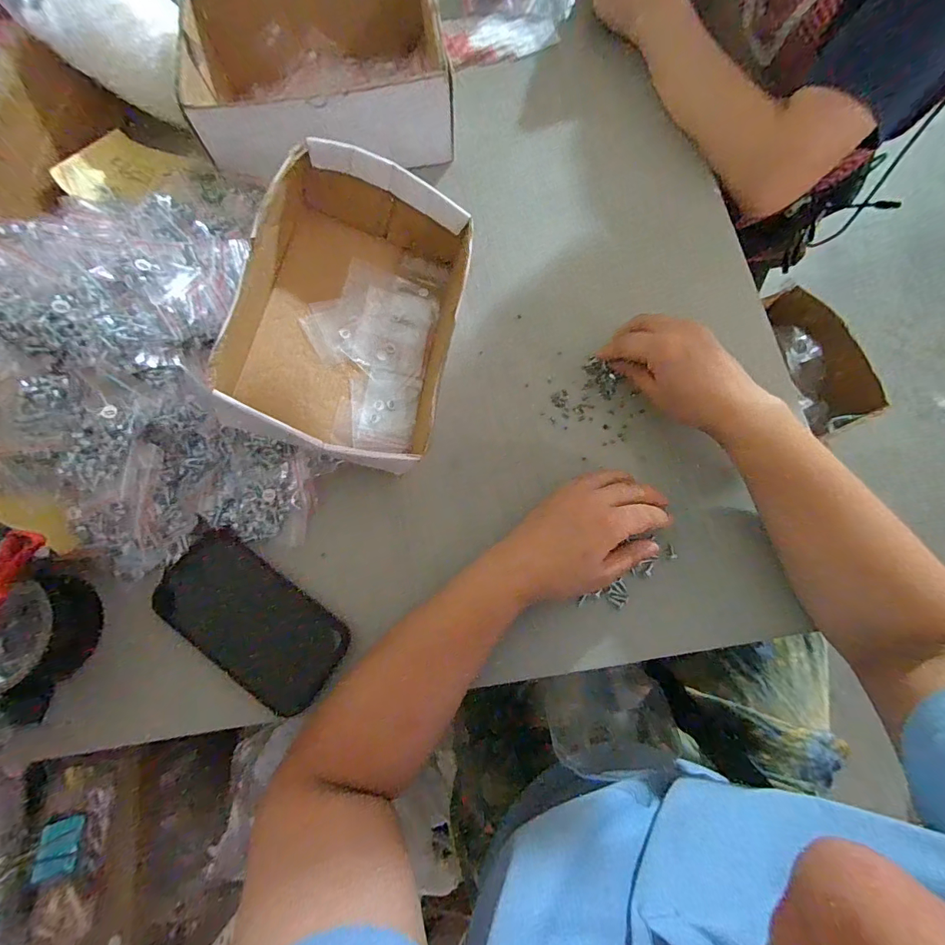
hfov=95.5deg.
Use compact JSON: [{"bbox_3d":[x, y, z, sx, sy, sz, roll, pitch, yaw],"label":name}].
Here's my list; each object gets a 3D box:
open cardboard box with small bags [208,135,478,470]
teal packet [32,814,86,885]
[{"bbox_3d":[-0.097,-0.145,0.371,0.182,0.079,0.255,18,74,-18],"label":"open cardboard box with small bags"},{"bbox_3d":[-0.345,0.314,0.359,0.004,0.027,0.039,-28,60,36],"label":"teal packet"}]

